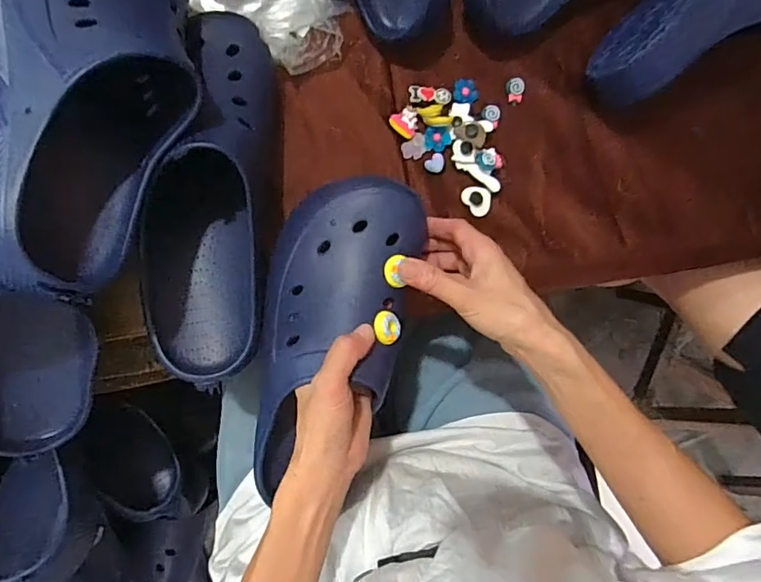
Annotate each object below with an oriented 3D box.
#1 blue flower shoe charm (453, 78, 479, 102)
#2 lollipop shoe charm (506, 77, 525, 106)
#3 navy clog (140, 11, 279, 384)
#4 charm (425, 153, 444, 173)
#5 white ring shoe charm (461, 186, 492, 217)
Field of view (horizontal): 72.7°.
[{"bbox_3d":[0.081,-0.190,0.489,0.023,0.004,0.021,-2,98,8],"label":"blue flower shoe charm"},{"bbox_3d":[0.129,-0.192,0.494,0.017,0.008,0.024,5,84,-4],"label":"lollipop shoe charm"},{"bbox_3d":[-0.129,-0.081,0.400,0.087,0.086,0.299,5,82,-4],"label":"navy clog"},{"bbox_3d":[0.051,-0.117,0.476,0.018,0.006,0.016,-40,89,-7],"label":"charm"},{"bbox_3d":[0.089,-0.084,0.476,0.022,0.007,0.029,-39,88,-7],"label":"white ring shoe charm"}]

